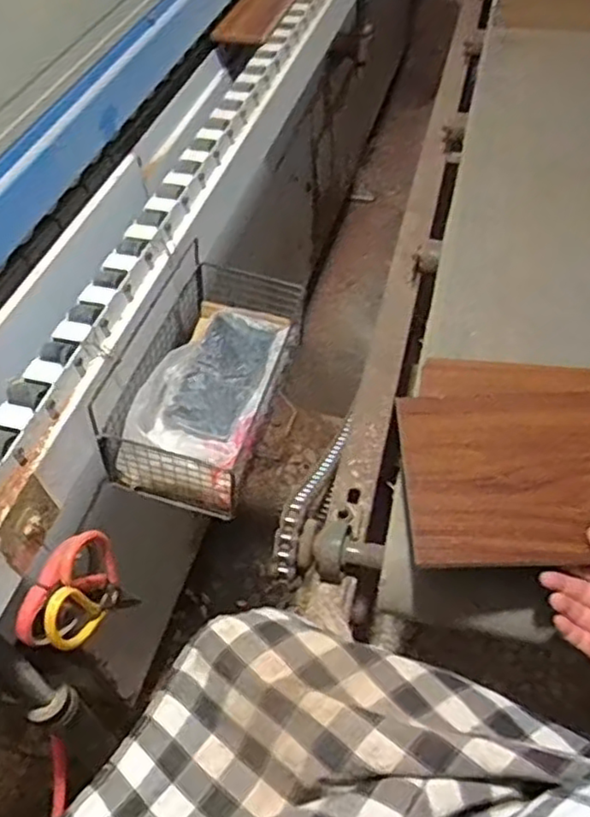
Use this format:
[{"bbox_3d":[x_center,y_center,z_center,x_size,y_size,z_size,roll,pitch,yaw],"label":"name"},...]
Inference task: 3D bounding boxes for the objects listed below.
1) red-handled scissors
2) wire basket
[{"bbox_3d":[-0.200,0.184,0.623,0.026,0.186,0.108,17,54,16],"label":"red-handled scissors"},{"bbox_3d":[-0.085,-0.047,0.707,0.132,0.111,0.280,10,52,12],"label":"wire basket"}]

